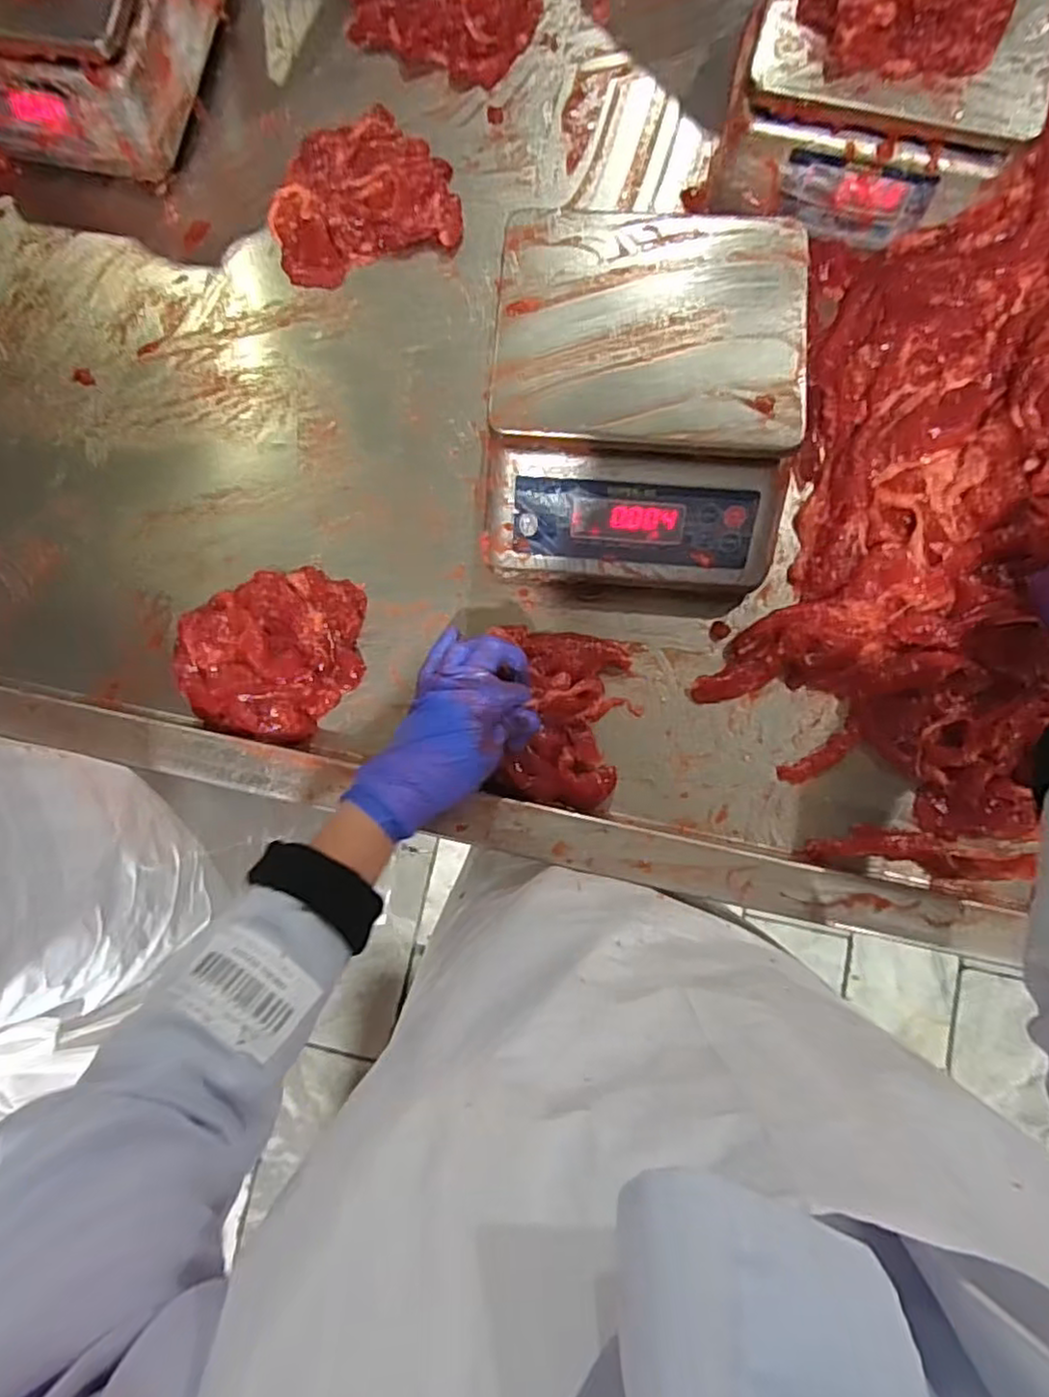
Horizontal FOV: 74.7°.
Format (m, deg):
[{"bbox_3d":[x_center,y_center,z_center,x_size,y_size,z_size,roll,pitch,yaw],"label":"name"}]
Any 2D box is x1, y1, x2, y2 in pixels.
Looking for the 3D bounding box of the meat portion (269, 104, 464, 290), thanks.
[{"bbox_3d":[-0.155,-0.476,0.645,0.169,0.029,0.142,-16,81,2],"label":"meat portion"}]

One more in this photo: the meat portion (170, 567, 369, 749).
[{"bbox_3d":[-0.209,-0.037,0.565,0.143,0.043,0.140,-1,82,4],"label":"meat portion"}]

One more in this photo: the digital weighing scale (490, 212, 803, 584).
[{"bbox_3d":[0.090,-0.227,0.537,0.222,0.098,0.259,4,82,5],"label":"digital weighing scale"}]

